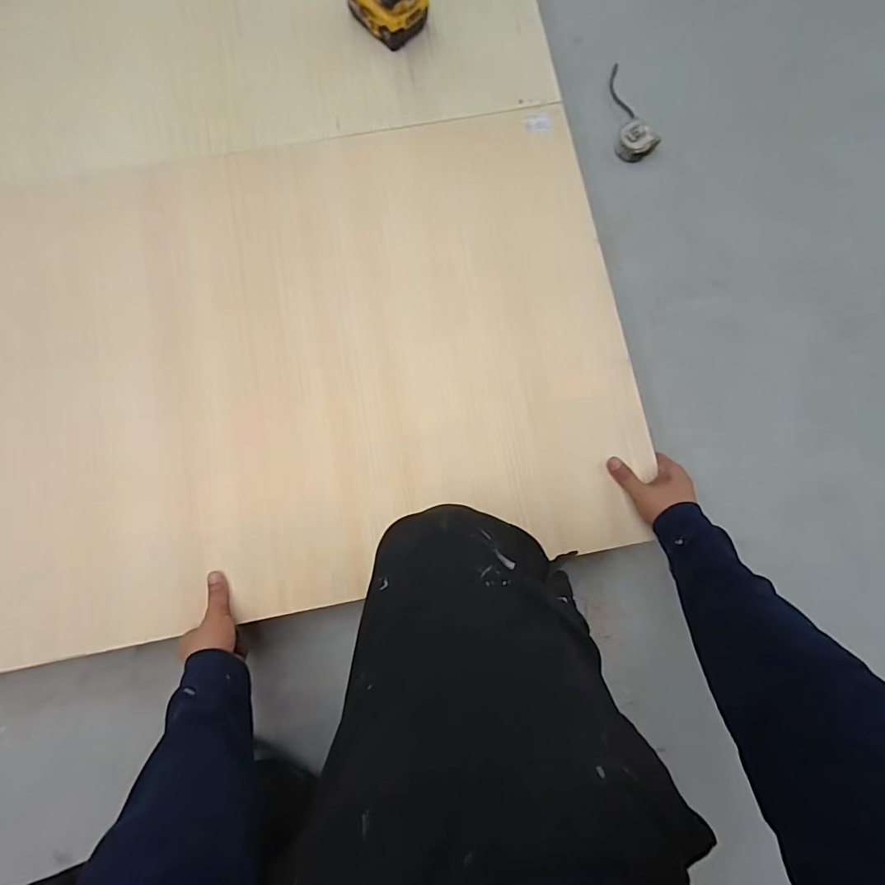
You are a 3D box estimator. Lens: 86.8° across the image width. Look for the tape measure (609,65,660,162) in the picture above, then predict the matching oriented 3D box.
[{"bbox_3d":[0.325,-0.568,0.801,0.067,0.048,0.179,-4,81,-1],"label":"tape measure"}]

